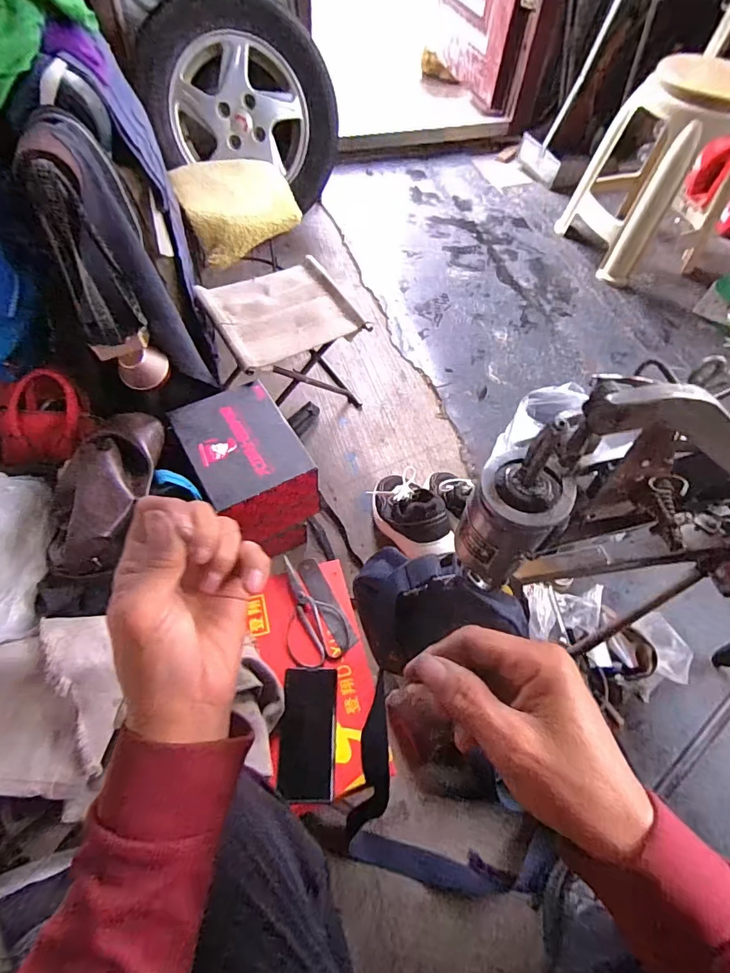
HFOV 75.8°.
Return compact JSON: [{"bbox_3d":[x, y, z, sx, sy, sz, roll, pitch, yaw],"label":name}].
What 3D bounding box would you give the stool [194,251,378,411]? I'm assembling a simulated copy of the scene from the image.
[{"bbox_3d":[-0.167,-0.271,0.989,0.269,0.248,0.228,-26,64,-18],"label":"stool"}]

